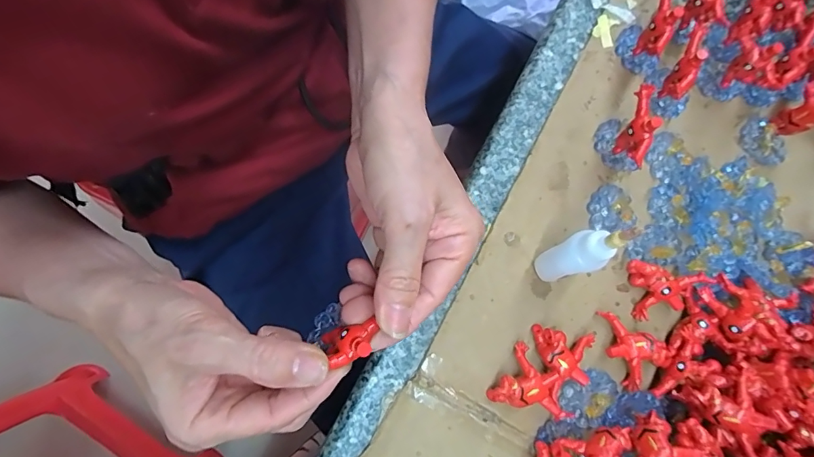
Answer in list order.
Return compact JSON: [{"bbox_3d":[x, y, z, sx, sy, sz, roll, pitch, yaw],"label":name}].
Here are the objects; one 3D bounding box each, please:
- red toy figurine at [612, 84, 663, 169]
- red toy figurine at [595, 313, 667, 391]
[{"bbox_3d":[0.149,-0.063,0.287,0.012,0.051,0.041,1,76,-1],"label":"red toy figurine"},{"bbox_3d":[0.137,0.073,0.276,0.032,0.012,0.044,-41,80,-10],"label":"red toy figurine"}]

